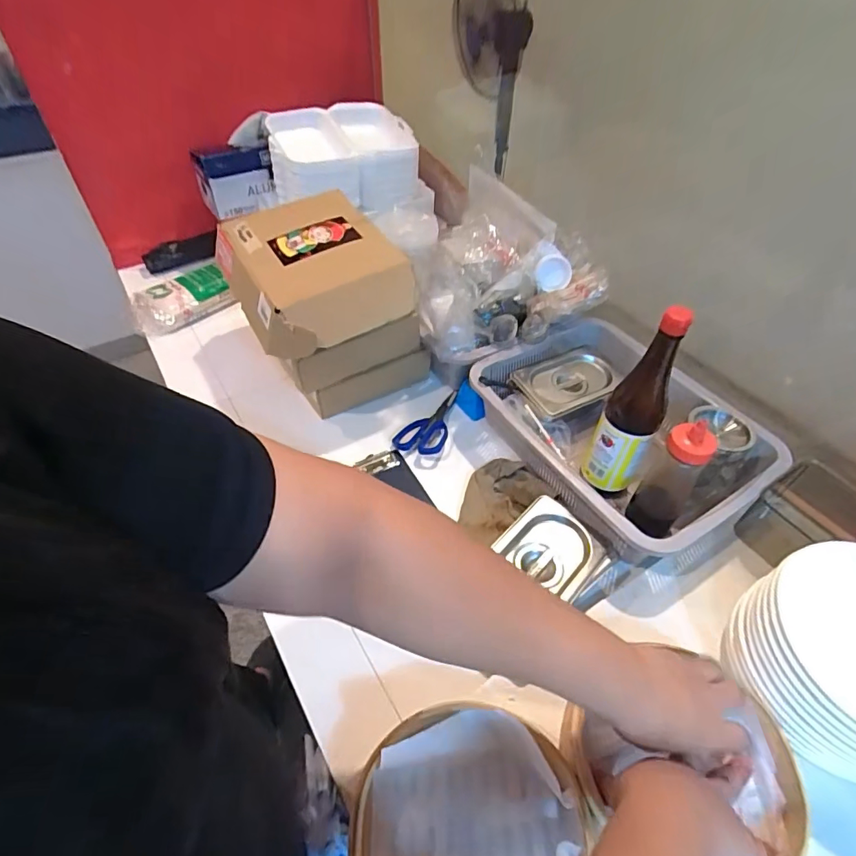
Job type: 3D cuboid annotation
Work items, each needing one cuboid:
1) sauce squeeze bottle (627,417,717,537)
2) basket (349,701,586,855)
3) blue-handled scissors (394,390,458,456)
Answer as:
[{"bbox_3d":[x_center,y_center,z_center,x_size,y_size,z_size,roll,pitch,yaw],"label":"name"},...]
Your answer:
[{"bbox_3d":[0.309,0.066,0.634,0.066,0.175,0.053,24,51,20],"label":"sauce squeeze bottle"},{"bbox_3d":[0.031,0.337,0.421,0.172,0.048,0.192,30,53,23],"label":"basket"},{"bbox_3d":[0.002,-0.016,0.801,0.080,0.018,0.145,16,49,13],"label":"blue-handled scissors"}]

